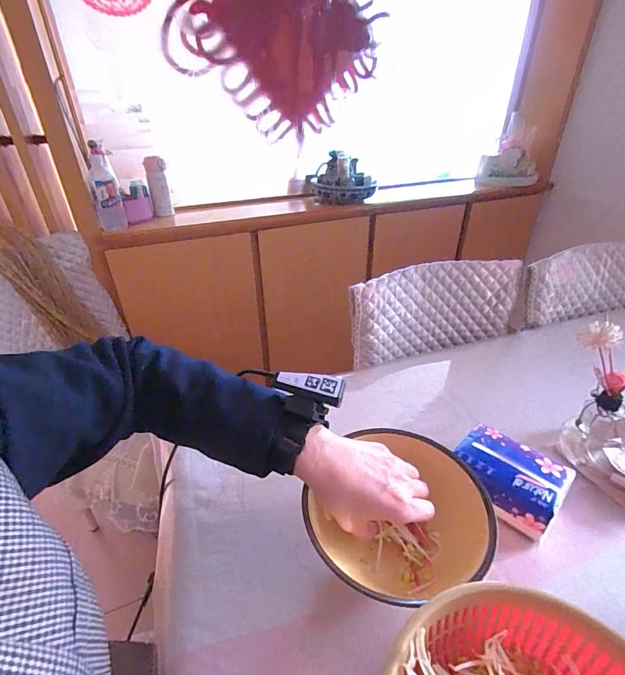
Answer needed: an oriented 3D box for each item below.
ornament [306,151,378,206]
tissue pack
[{"bbox_3d":[0.102,-0.605,1.406,0.239,0.149,0.228,-5,33,-4],"label":"ornament"},{"bbox_3d":[0.237,0.171,0.454,0.090,0.056,0.116,-29,41,-36],"label":"tissue pack"}]

